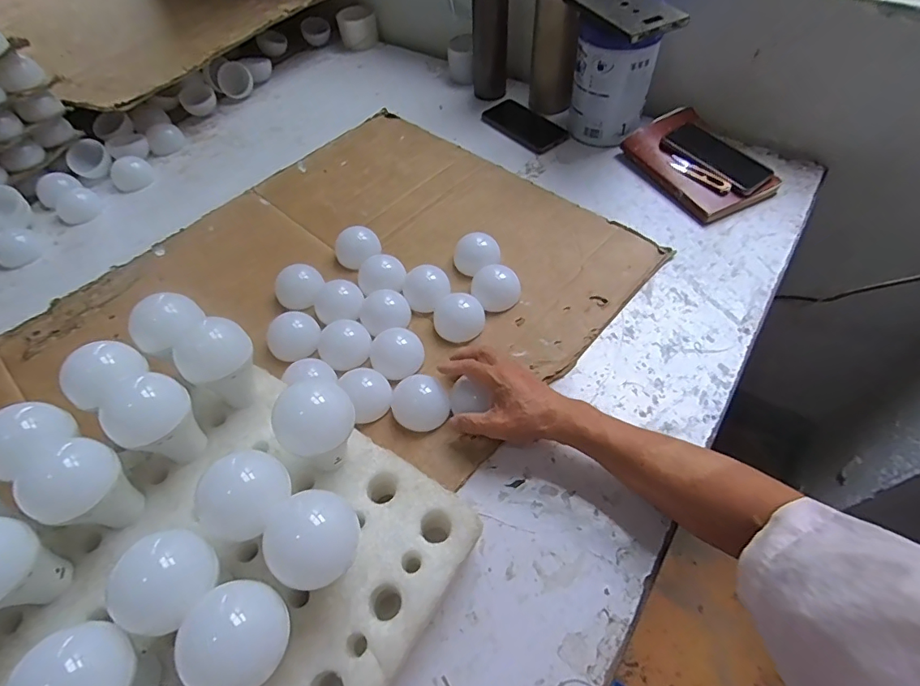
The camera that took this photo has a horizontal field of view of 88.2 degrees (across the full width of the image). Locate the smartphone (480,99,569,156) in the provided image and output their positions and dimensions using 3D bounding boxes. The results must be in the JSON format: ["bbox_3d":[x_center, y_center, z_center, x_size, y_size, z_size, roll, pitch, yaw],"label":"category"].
[{"bbox_3d":[0.118,-0.399,0.866,0.088,0.009,0.167,-33,60,-18],"label":"smartphone"}]

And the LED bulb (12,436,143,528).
[{"bbox_3d":[-0.306,0.126,0.400,0.056,0.093,0.067,17,58,15],"label":"LED bulb"}]

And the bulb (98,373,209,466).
[{"bbox_3d":[-0.270,0.073,0.432,0.061,0.086,0.066,-2,55,2],"label":"bulb"}]

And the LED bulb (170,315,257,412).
[{"bbox_3d":[-0.230,0.024,0.469,0.063,0.090,0.065,26,61,20],"label":"LED bulb"}]

